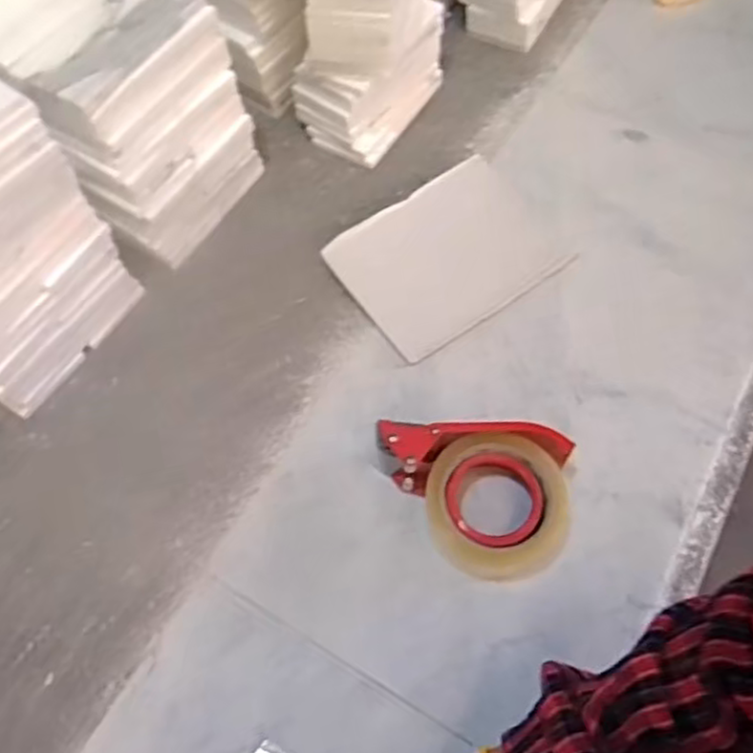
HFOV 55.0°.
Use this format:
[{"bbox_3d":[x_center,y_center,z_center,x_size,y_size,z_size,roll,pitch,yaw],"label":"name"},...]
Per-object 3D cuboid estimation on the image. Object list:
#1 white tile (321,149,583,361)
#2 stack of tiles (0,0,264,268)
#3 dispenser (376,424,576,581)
[{"bbox_3d":[0.068,-0.116,0.675,0.193,0.010,0.148,-35,70,-14],"label":"white tile"},{"bbox_3d":[-0.232,-0.231,0.658,0.169,0.202,0.167,25,66,13],"label":"stack of tiles"},{"bbox_3d":[0.072,0.093,0.536,0.145,0.061,0.106,3,61,4],"label":"dispenser"}]

